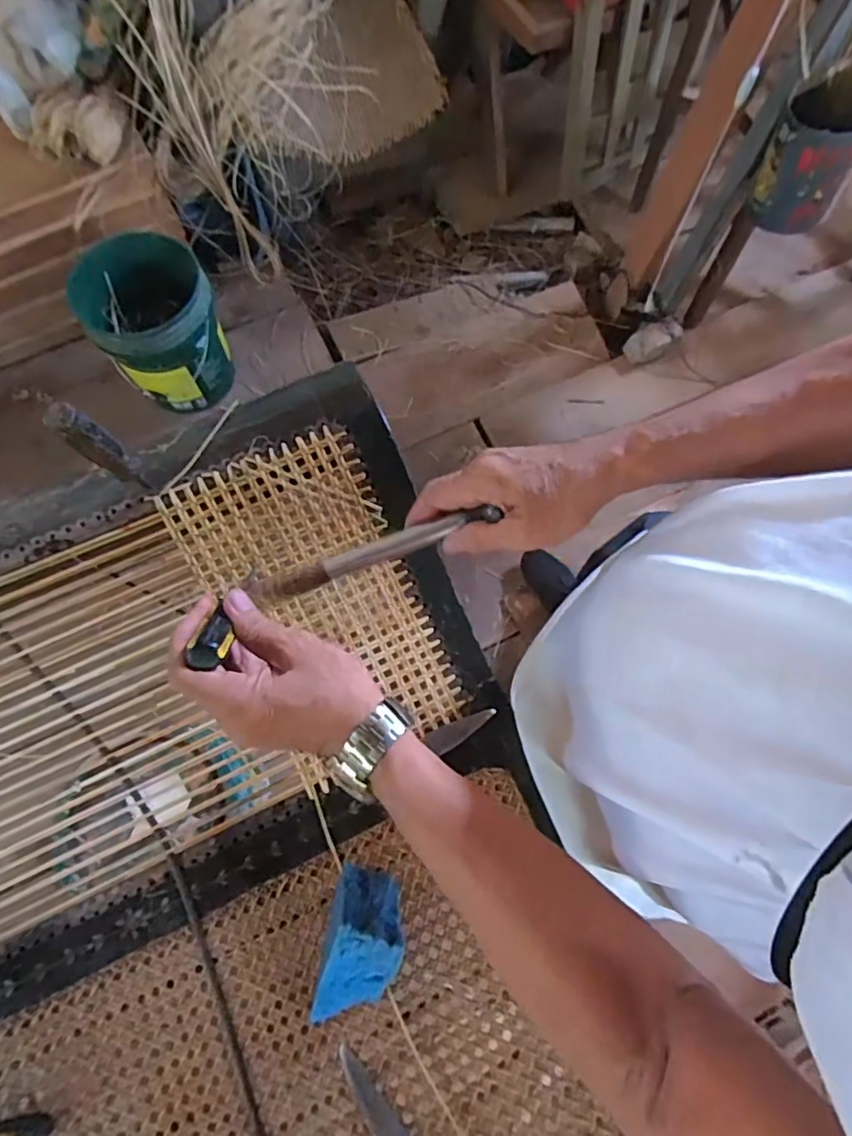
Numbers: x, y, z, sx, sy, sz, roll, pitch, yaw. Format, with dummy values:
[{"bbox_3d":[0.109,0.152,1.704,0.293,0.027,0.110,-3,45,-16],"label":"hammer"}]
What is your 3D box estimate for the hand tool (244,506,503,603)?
[{"bbox_3d":[-0.047,-0.011,0.430,0.205,0.027,0.019,-19,74,14],"label":"hand tool"}]

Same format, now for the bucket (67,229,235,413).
[{"bbox_3d":[-0.653,-0.593,1.385,0.292,0.272,0.301,0,74,-2],"label":"bucket"}]

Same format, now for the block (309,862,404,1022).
[{"bbox_3d":[-0.051,0.306,0.444,0.061,0.058,0.111,12,74,2],"label":"block"}]

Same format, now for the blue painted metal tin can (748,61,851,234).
[{"bbox_3d":[0.691,-0.743,1.009,0.154,0.205,0.166,29,75,7],"label":"blue painted metal tin can"}]

